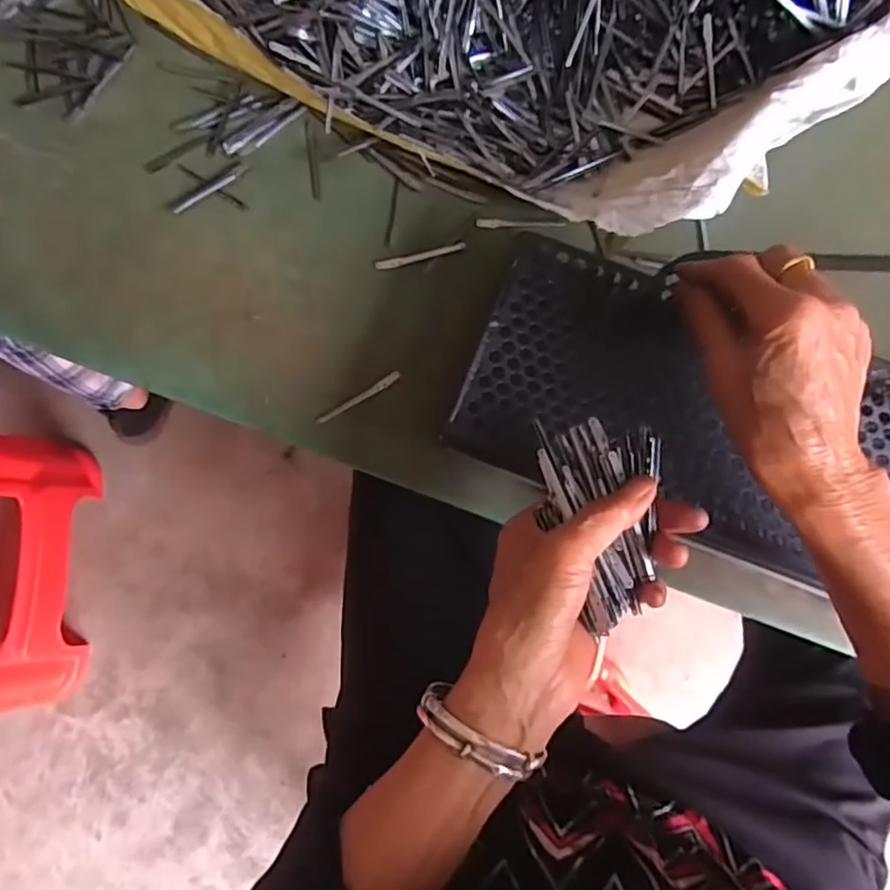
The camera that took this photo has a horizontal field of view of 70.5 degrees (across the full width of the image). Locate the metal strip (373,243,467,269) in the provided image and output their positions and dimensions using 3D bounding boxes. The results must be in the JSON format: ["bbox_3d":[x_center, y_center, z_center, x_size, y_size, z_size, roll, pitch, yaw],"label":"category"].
[{"bbox_3d":[-0.018,-0.140,0.465,0.067,0.004,0.007,-14,82,-3],"label":"metal strip"}]

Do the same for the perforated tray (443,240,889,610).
[{"bbox_3d":[0.284,0.030,0.366,0.570,0.020,0.150,20,82,6],"label":"perforated tray"}]

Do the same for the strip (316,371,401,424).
[{"bbox_3d":[-0.061,-0.033,0.448,0.066,0.004,0.007,-33,83,-5],"label":"strip"}]

